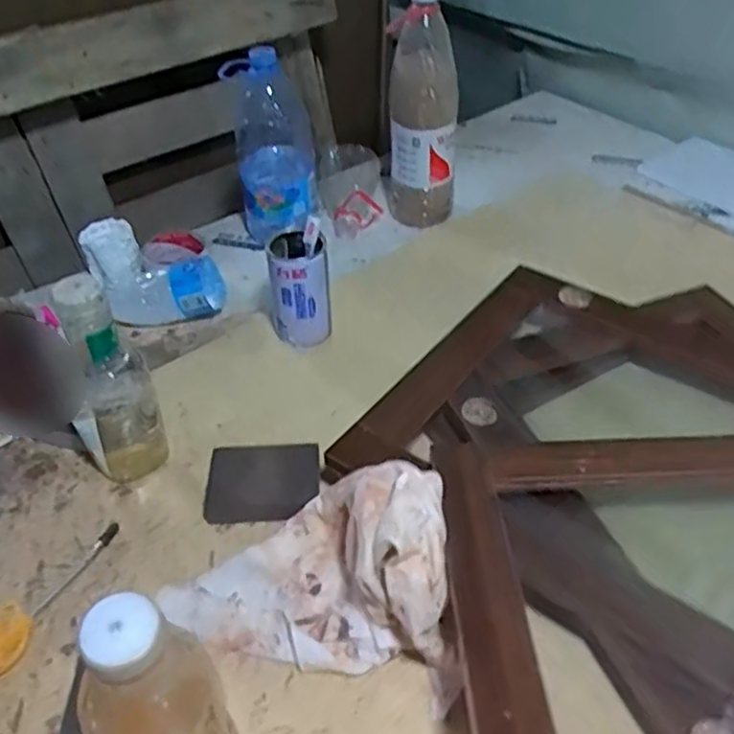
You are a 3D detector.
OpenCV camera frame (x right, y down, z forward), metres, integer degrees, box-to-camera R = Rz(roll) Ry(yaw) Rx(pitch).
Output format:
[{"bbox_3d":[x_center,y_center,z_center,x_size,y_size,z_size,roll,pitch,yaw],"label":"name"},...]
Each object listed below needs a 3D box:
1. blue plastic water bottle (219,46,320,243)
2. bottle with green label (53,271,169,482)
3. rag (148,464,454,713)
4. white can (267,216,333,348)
[{"bbox_3d":[-0.116,-0.274,0.906,0.095,0.247,0.085,-3,43,-3],"label":"blue plastic water bottle"},{"bbox_3d":[-0.221,0.014,0.612,0.066,0.201,0.060,-17,45,-17],"label":"bottle with green label"},{"bbox_3d":[-0.035,0.137,0.535,0.216,0.121,0.127,11,44,12],"label":"rag"},{"bbox_3d":[-0.072,-0.087,0.766,0.066,0.121,0.064,-3,43,-3],"label":"white can"}]

